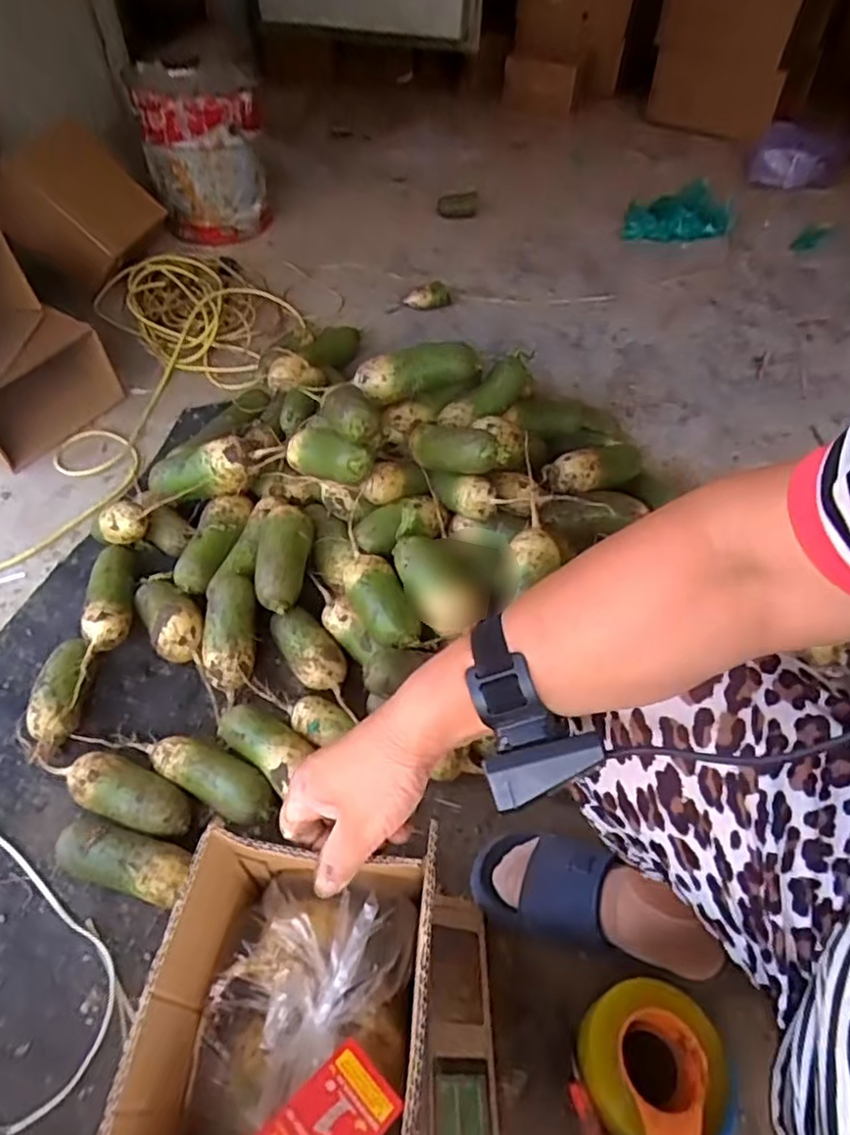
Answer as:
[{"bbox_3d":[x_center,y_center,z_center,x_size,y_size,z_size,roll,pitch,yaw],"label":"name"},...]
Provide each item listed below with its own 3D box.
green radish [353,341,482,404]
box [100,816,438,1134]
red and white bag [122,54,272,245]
[{"bbox_3d":[-0.009,-0.266,0.895,0.169,0.062,0.056,2,49,-2],"label":"green radish"},{"bbox_3d":[-0.089,0.298,0.385,0.156,0.119,0.223,5,49,1],"label":"box"},{"bbox_3d":[-0.470,-0.878,1.401,0.245,0.312,0.221,-11,51,-12],"label":"red and white bag"}]

